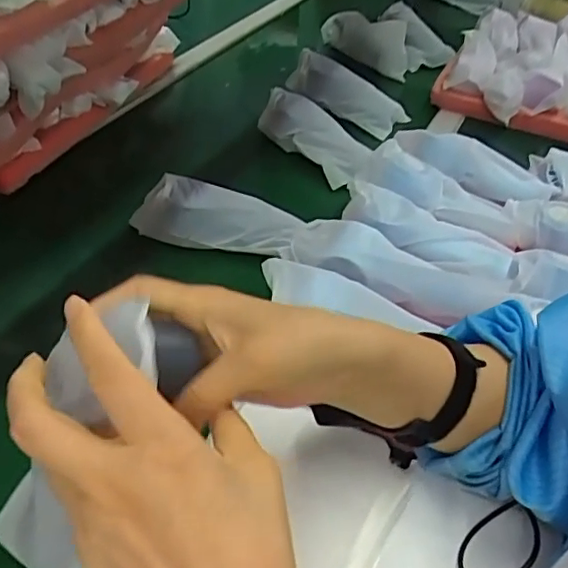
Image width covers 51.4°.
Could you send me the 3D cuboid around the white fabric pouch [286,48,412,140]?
[{"bbox_3d":[0.095,-0.287,0.896,0.189,0.063,0.078,33,49,10],"label":"white fabric pouch"}]

